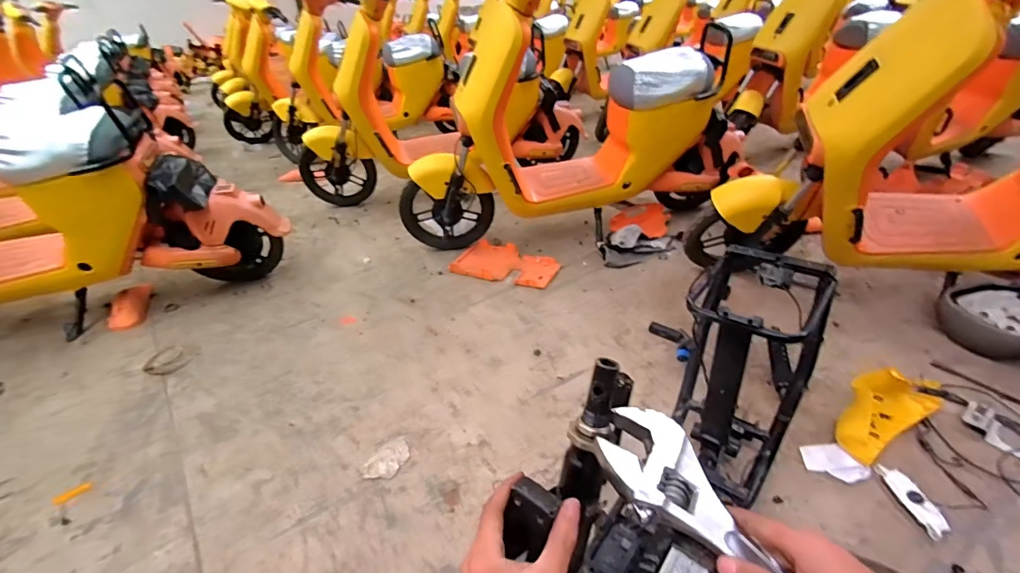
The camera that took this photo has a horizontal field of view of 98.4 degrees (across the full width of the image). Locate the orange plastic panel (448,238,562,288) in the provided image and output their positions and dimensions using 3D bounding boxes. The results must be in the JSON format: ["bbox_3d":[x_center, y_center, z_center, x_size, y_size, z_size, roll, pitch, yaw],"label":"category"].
[{"bbox_3d":[-0.004,-0.110,1.787,0.397,0.032,0.276,12,38,20],"label":"orange plastic panel"}]

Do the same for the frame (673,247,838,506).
[{"bbox_3d":[0.484,0.179,0.931,0.245,0.371,0.376,20,41,29],"label":"frame"}]

